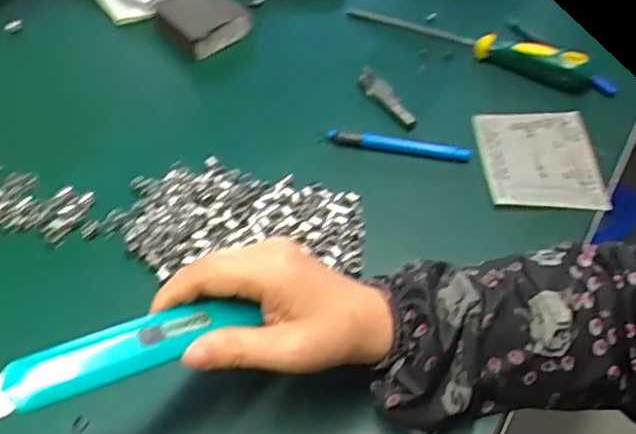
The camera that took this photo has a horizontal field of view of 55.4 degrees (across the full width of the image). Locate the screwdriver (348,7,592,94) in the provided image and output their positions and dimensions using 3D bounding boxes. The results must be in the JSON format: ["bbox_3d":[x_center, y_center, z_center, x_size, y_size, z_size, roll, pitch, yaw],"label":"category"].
[{"bbox_3d":[0.138,-0.166,0.574,0.237,0.027,0.033,21,52,15],"label":"screwdriver"}]

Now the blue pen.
[{"bbox_3d":[0.066,-0.060,0.497,0.115,0.012,0.009,10,50,8],"label":"blue pen"}]

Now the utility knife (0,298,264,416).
[{"bbox_3d":[-0.097,0.063,0.279,0.141,0.012,0.024,-16,50,-33],"label":"utility knife"}]

